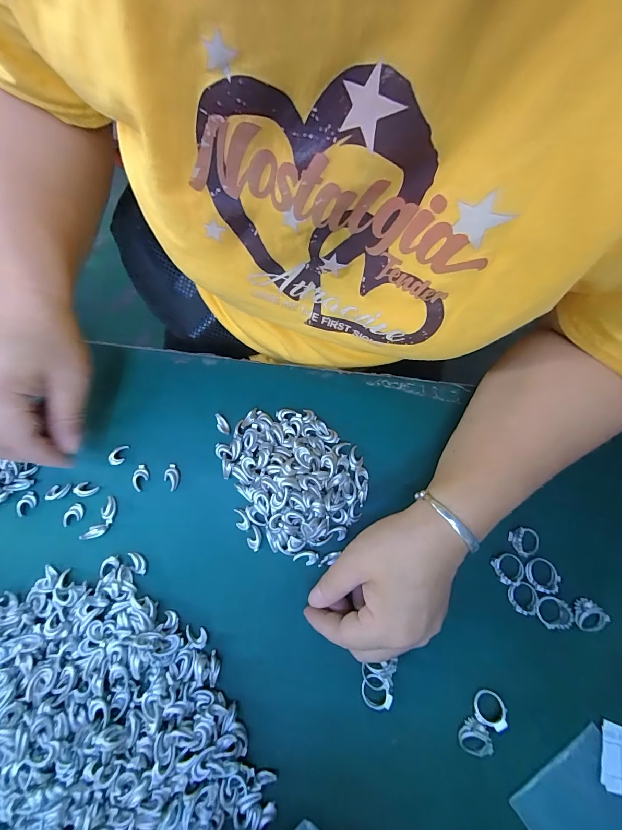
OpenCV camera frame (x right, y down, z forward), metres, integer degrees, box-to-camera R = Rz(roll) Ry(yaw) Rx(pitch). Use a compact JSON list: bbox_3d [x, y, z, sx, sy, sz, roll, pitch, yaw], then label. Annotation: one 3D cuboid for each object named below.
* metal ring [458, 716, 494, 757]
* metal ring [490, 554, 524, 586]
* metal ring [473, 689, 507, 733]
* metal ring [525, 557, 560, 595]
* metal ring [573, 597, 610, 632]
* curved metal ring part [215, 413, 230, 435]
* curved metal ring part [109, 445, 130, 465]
[{"bbox_3d":[0.115,0.227,0.233,0.021,0.007,0.021,0,77,1],"label":"metal ring"},{"bbox_3d":[0.154,0.118,0.256,0.022,0.006,0.022,0,77,1],"label":"metal ring"},{"bbox_3d":[0.127,0.208,0.236,0.021,0.004,0.021,-17,49,21],"label":"metal ring"},{"bbox_3d":[0.177,0.122,0.253,0.022,0.010,0.023,0,77,1],"label":"metal ring"},{"bbox_3d":[0.207,0.150,0.246,0.019,0.008,0.020,0,77,1],"label":"metal ring"},{"bbox_3d":[-0.078,0.008,0.288,0.009,0.004,0.020,-30,78,-5],"label":"curved metal ring part"},{"bbox_3d":[-0.168,0.034,0.287,0.013,0.004,0.018,12,78,4],"label":"curved metal ring part"}]

